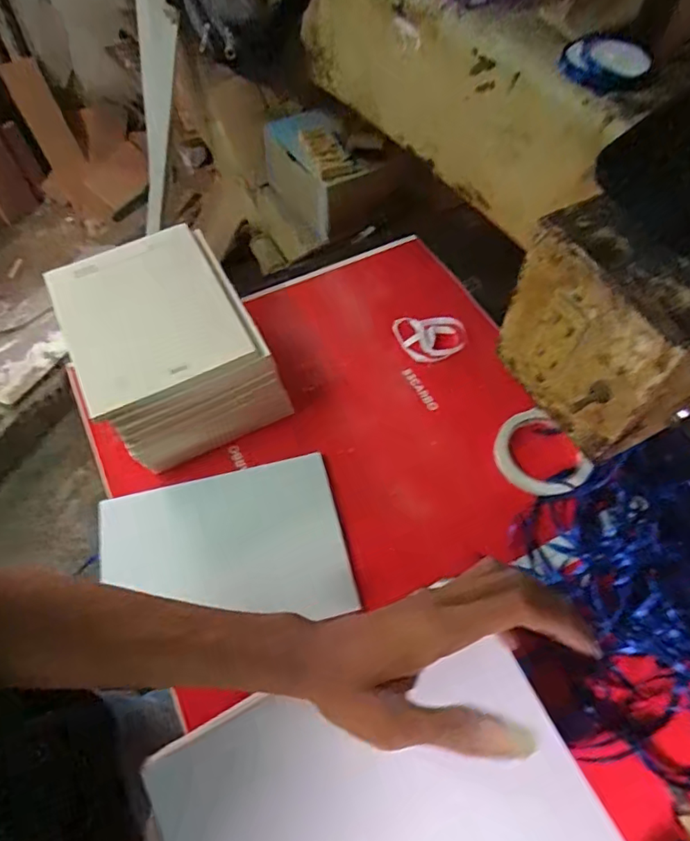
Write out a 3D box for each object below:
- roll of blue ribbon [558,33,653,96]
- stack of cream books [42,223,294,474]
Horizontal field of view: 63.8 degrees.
[{"bbox_3d":[0.193,-0.266,0.412,0.061,0.016,0.058,1,57,-1],"label":"roll of blue ribbon"},{"bbox_3d":[-0.199,-0.083,0.619,0.189,0.108,0.234,-23,61,-16],"label":"stack of cream books"}]

